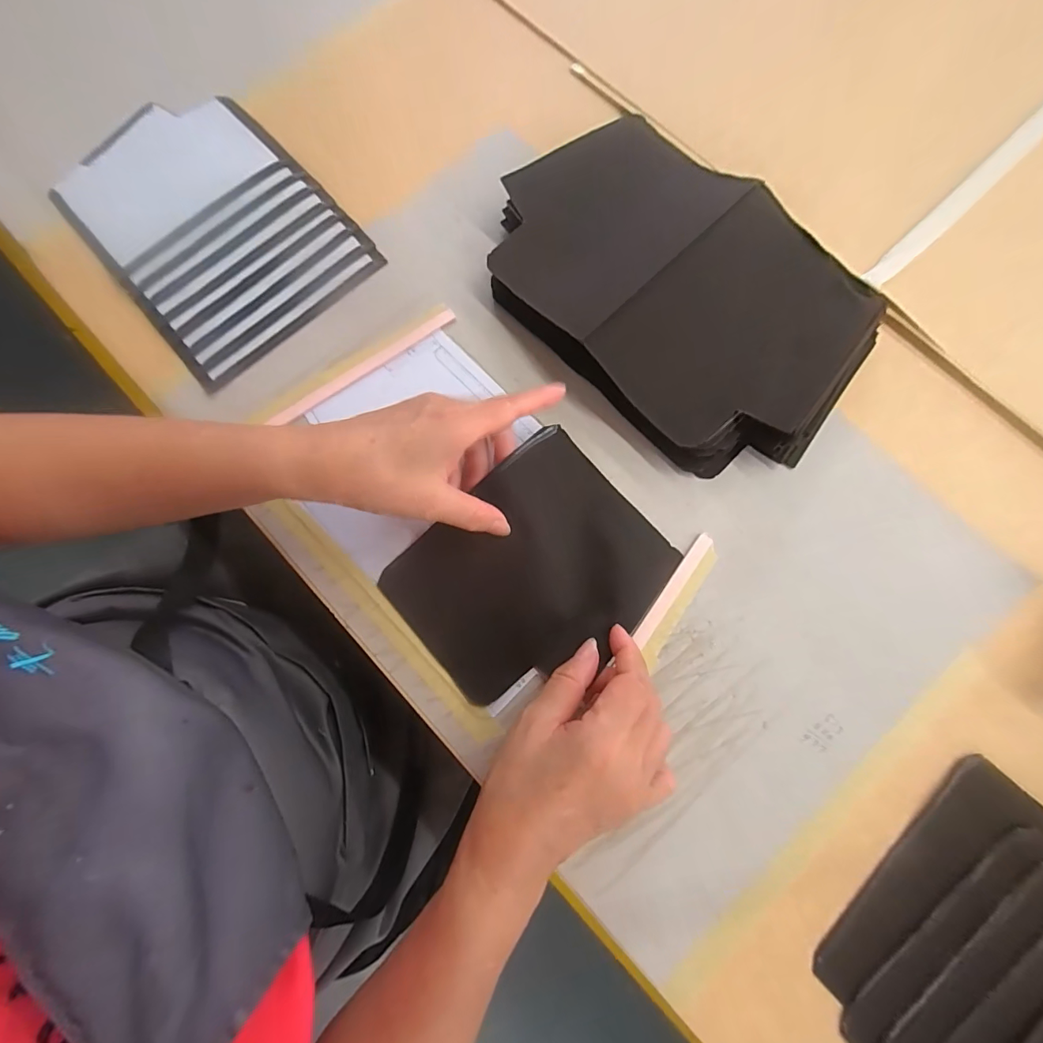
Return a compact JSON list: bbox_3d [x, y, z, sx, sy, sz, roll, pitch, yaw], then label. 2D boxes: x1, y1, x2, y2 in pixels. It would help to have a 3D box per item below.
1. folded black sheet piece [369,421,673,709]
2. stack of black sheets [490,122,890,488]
[{"bbox_3d":[0.007,0.035,0.316,0.170,0.018,0.136,-41,82,-6],"label":"folded black sheet piece"},{"bbox_3d":[0.106,-0.164,0.332,0.275,0.043,0.177,41,83,8],"label":"stack of black sheets"}]

